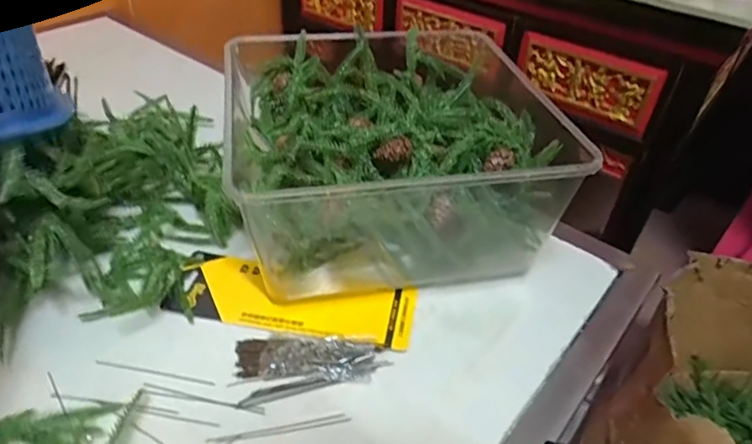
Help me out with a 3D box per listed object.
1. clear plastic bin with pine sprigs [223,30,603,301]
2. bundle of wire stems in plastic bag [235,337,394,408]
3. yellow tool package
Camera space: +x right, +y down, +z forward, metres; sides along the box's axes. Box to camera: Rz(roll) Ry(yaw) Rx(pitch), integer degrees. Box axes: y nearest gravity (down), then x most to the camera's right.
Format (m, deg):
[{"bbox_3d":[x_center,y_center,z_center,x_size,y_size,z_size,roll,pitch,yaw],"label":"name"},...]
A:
[{"bbox_3d":[0.012,-0.062,0.543,0.283,0.150,0.276,-5,41,-12],"label":"clear plastic bin with pine sprigs"},{"bbox_3d":[-0.053,0.112,0.443,0.119,0.014,0.056,-6,42,-13],"label":"bundle of wire stems in plastic bag"},{"bbox_3d":[-0.075,0.068,0.492,0.217,0.014,0.075,12,41,8],"label":"yellow tool package"}]

